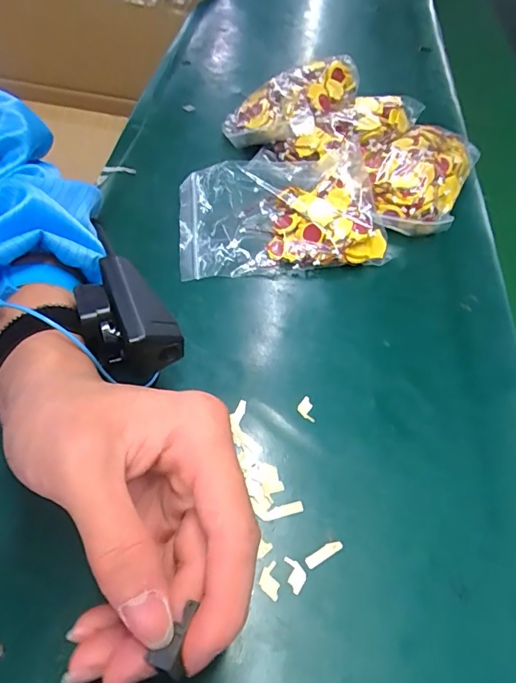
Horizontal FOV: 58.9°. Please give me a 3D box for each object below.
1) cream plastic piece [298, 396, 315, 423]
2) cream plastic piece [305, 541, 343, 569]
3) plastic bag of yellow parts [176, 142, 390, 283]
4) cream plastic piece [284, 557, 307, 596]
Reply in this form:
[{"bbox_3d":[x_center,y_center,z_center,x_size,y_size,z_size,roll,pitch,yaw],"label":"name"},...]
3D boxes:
[{"bbox_3d":[0.031,0.044,0.294,0.009,0.004,0.017,-12,56,-12],"label":"cream plastic piece"},{"bbox_3d":[0.036,0.113,0.245,0.022,0.004,0.006,-25,60,-20],"label":"cream plastic piece"},{"bbox_3d":[0.018,-0.109,0.384,0.166,0.035,0.116,-4,55,-6],"label":"plastic bag of yellow parts"},{"bbox_3d":[0.019,0.120,0.237,0.011,0.004,0.016,-31,62,-23],"label":"cream plastic piece"}]

